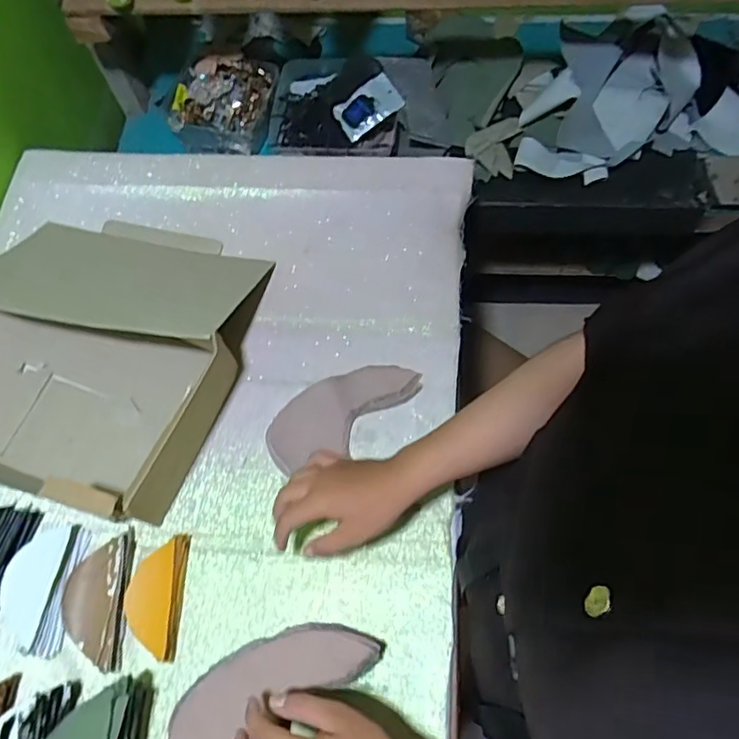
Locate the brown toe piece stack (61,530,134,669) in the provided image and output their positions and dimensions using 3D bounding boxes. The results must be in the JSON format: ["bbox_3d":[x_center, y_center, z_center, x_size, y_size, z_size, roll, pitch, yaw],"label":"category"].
[{"bbox_3d":[-0.270,0.227,0.566,0.061,0.016,0.124,-3,66,2],"label":"brown toe piece stack"}]

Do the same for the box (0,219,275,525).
[{"bbox_3d":[-0.320,-0.044,0.636,0.339,0.108,0.353,14,68,9],"label":"box"}]

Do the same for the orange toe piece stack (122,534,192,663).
[{"bbox_3d":[-0.211,0.222,0.564,0.049,0.022,0.111,-1,66,2],"label":"orange toe piece stack"}]

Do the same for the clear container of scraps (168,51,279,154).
[{"bbox_3d":[-0.239,-0.445,0.943,0.162,0.060,0.146,10,67,7],"label":"clear container of scraps"}]

